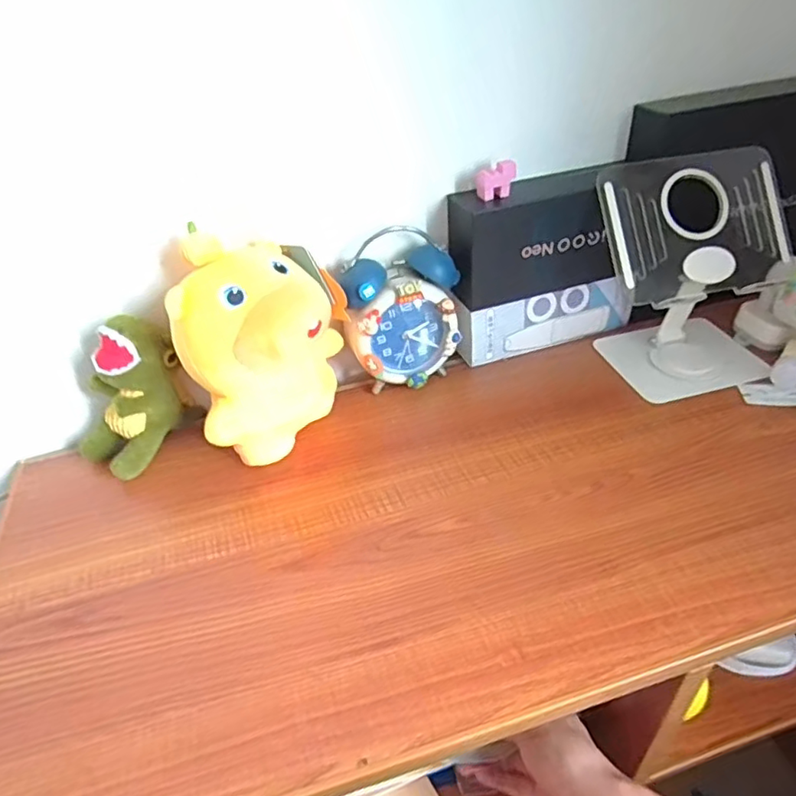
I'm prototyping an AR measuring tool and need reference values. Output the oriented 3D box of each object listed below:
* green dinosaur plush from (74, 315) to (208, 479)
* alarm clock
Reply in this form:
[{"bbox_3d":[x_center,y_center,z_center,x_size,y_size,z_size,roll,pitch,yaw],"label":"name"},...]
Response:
[{"bbox_3d":[-0.223,-0.008,0.481,0.059,0.129,0.095,27,49,33],"label":"green dinosaur plush"},{"bbox_3d":[0.006,-0.073,0.528,0.105,0.134,0.057,-20,42,-18],"label":"alarm clock"}]

